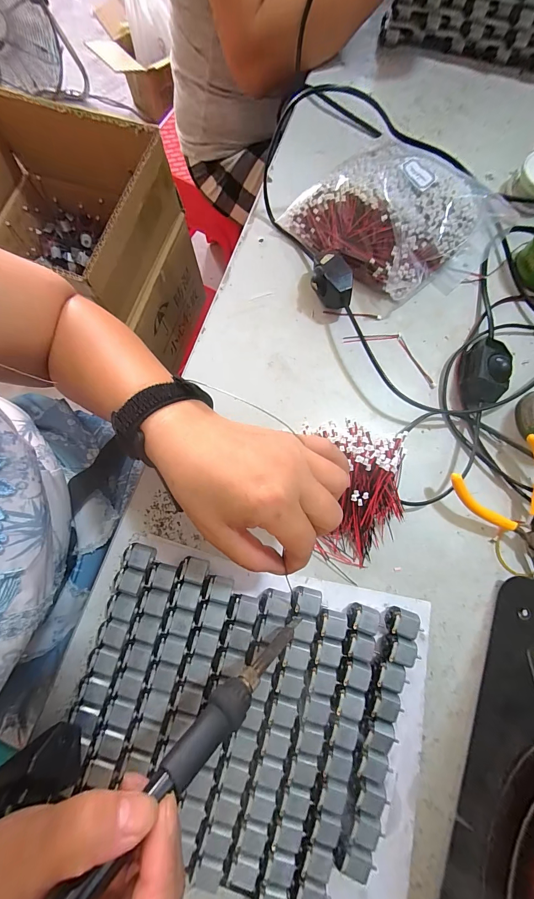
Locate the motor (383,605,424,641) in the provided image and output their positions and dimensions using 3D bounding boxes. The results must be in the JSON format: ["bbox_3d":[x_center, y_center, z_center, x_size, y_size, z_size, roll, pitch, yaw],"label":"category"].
[{"bbox_3d":[0.109,0.138,0.261,0.028,0.018,0.019,19,79,5],"label":"motor"}]

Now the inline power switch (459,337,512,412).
[{"bbox_3d":[0.196,-0.067,0.298,0.034,0.029,0.066,13,78,3],"label":"inline power switch"}]

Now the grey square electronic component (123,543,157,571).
[{"bbox_3d":[-0.105,0.089,0.273,0.022,0.016,0.019,15,78,4],"label":"grey square electronic component"}]

